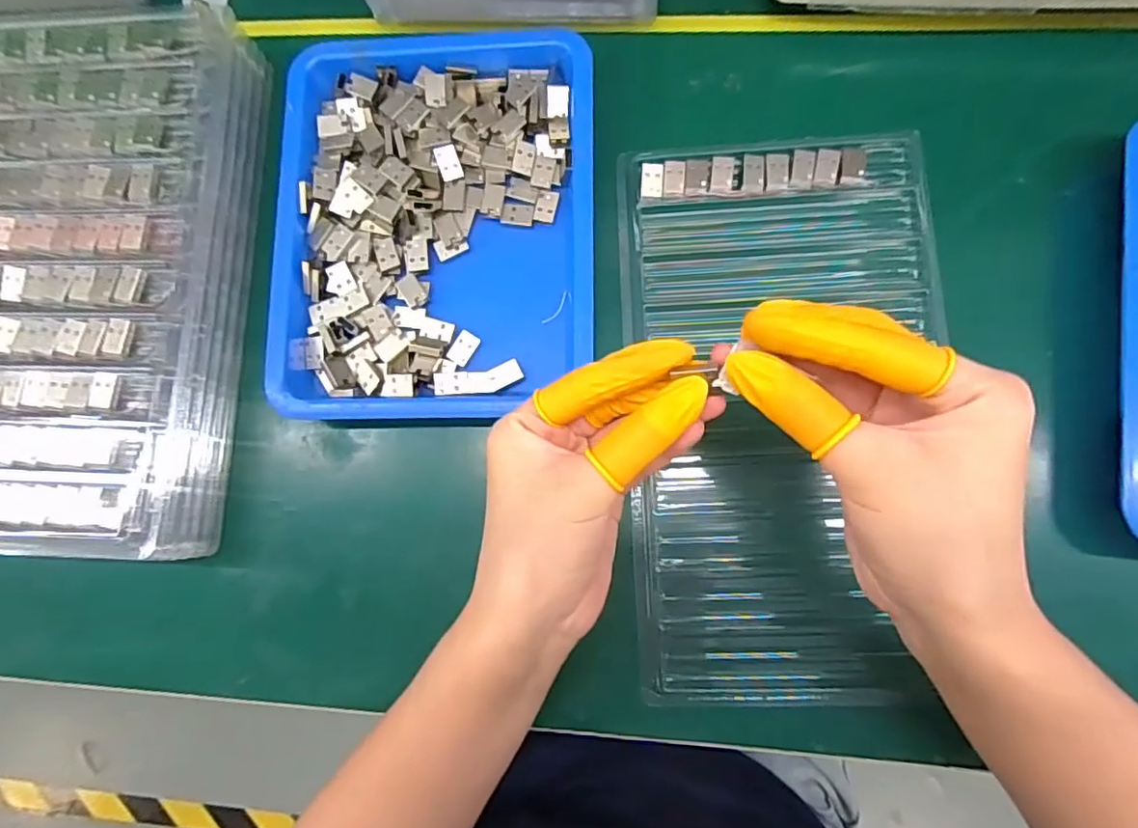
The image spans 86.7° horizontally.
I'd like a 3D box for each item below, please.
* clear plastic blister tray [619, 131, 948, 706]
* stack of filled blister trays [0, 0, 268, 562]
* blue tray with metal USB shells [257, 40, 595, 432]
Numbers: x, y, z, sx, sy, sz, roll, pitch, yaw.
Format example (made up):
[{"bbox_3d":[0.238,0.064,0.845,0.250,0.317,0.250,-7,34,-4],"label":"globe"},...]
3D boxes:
[{"bbox_3d":[0.113,-0.002,0.314,0.160,0.016,0.290,-2,81,3],"label":"clear plastic blister tray"},{"bbox_3d":[-0.269,-0.074,0.335,0.161,0.052,0.293,1,82,5],"label":"stack of filled blister trays"},{"bbox_3d":[-0.073,-0.109,0.336,0.170,0.029,0.223,-1,82,5],"label":"blue tray with metal USB shells"}]

